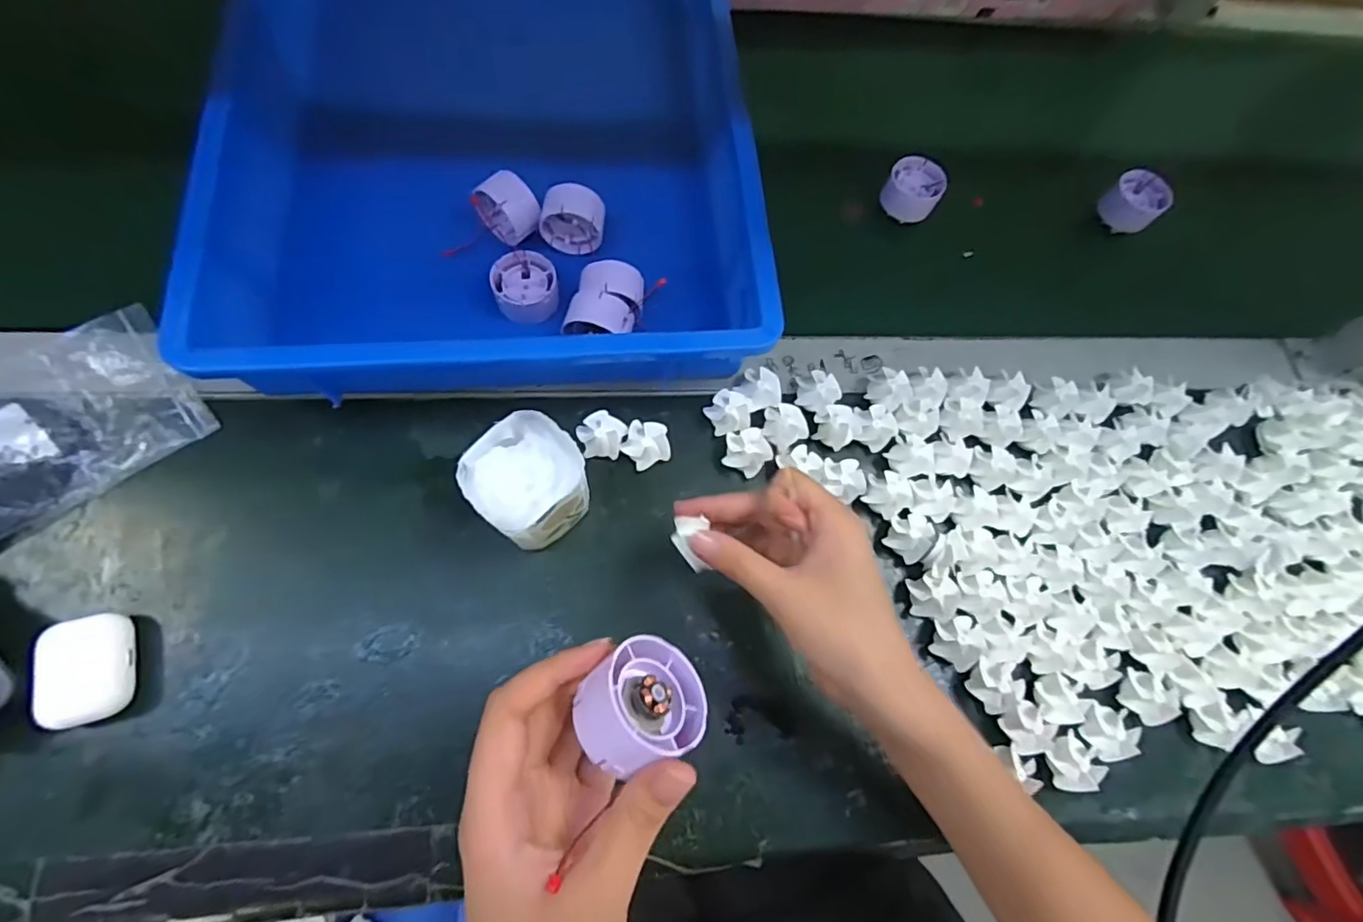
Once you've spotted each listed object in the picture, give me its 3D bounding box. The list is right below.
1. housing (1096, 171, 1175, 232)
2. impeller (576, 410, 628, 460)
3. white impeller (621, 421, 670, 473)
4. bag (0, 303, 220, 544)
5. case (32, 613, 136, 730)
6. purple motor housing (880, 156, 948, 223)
[{"bbox_3d":[0.406,-0.232,0.518,0.042,0.035,0.047,-42,79,-17],"label":"housing"},{"bbox_3d":[-0.056,-0.017,0.406,0.033,0.019,0.032,2,70,-5],"label":"impeller"},{"bbox_3d":[-0.026,-0.012,0.407,0.032,0.017,0.032,2,70,-5],"label":"white impeller"},{"bbox_3d":[-0.413,-0.024,0.376,0.158,0.033,0.120,-38,78,-16],"label":"bag"},{"bbox_3d":[-0.340,0.119,0.331,0.037,0.025,0.058,-11,72,-9],"label":"case"},{"bbox_3d":[0.200,-0.234,0.497,0.046,0.026,0.046,30,70,6],"label":"purple motor housing"}]

